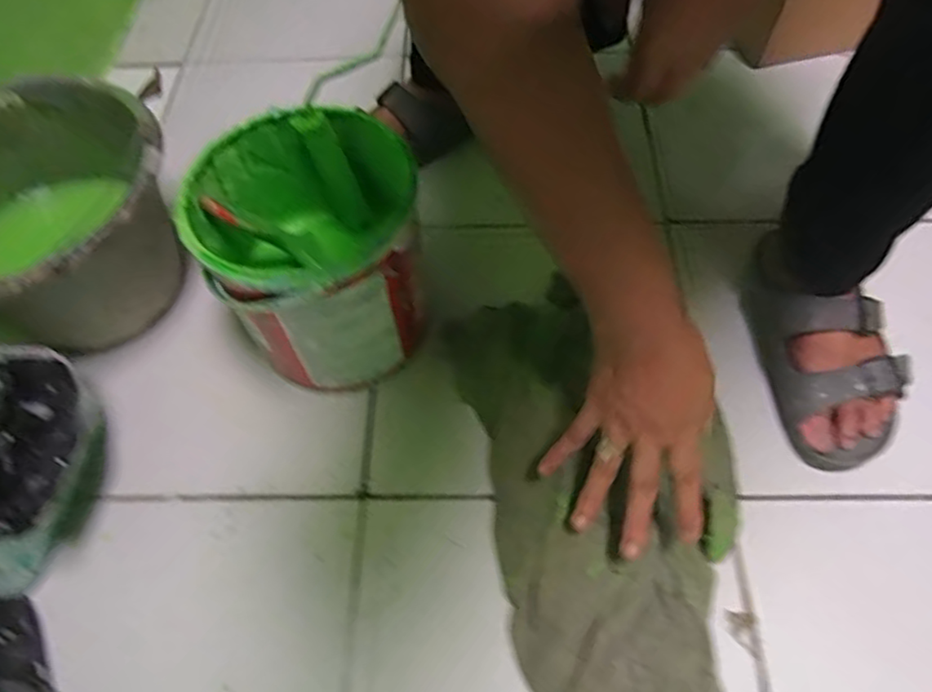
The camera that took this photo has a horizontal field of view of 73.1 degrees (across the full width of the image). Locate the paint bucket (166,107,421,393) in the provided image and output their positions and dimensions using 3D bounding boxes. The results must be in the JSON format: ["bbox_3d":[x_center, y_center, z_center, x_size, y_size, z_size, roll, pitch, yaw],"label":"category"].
[{"bbox_3d":[-0.134,-0.074,0.542,0.159,0.168,0.176,-25,61,-12],"label":"paint bucket"}]

